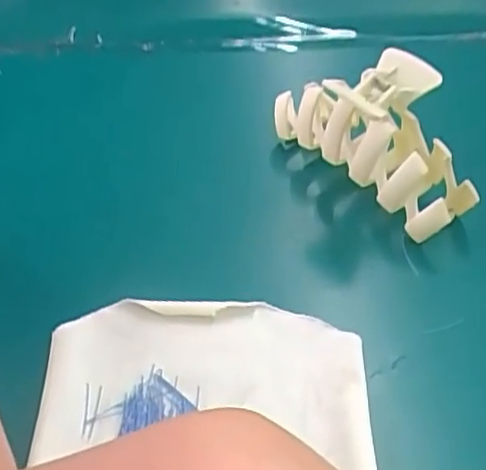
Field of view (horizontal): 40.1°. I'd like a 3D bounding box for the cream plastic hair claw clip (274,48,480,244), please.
[{"bbox_3d":[0.063,-0.048,0.317,0.038,0.069,0.108,-28,53,-25],"label":"cream plastic hair claw clip"}]

